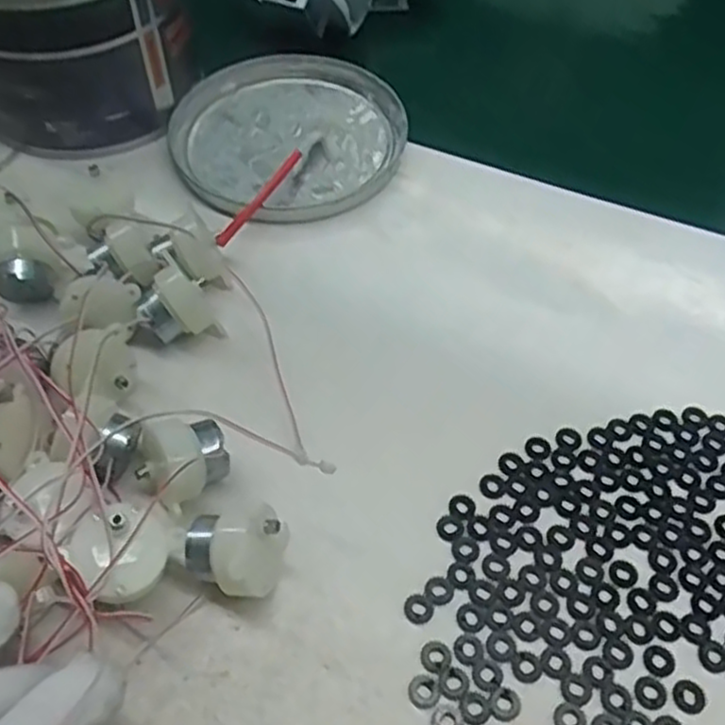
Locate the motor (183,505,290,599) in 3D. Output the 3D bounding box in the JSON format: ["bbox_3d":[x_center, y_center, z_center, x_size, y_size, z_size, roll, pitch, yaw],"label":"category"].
[{"bbox_3d":[-0.046,0.067,0.266,0.031,0.034,0.030,6,55,5],"label":"motor"}]

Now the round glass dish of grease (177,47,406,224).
[{"bbox_3d":[-0.041,-0.131,0.426,0.128,0.016,0.134,0,54,0],"label":"round glass dish of grease"}]

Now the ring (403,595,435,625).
[{"bbox_3d":[0.020,0.089,0.268,0.010,0.004,0.011,0,54,0],"label":"ring"}]

